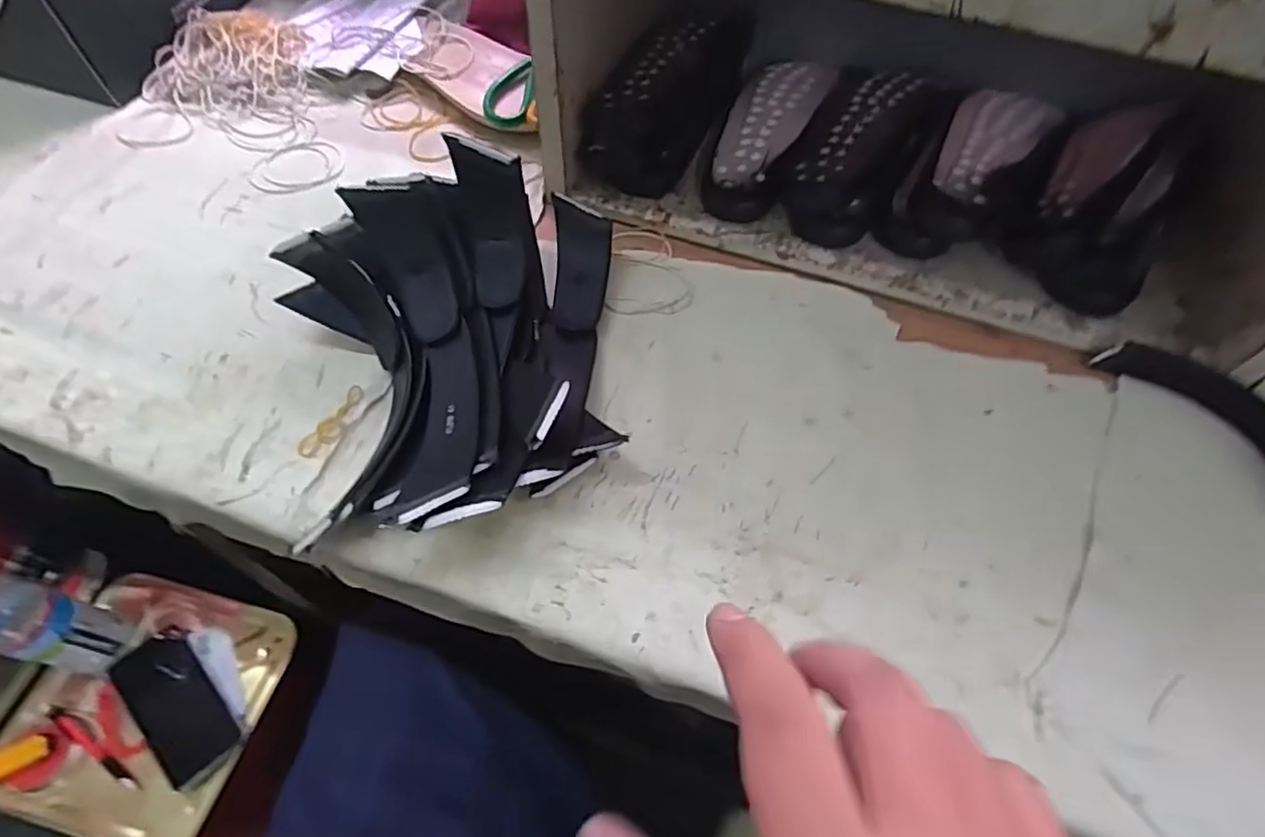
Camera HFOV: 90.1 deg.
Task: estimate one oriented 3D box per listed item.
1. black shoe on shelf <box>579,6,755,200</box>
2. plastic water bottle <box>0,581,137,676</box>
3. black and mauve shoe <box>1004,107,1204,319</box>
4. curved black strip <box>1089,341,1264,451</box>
[{"bbox_3d":[0.037,-0.313,0.599,0.093,0.071,0.235,18,61,9],"label":"black shoe on shelf"},{"bbox_3d":[-0.577,0.201,0.613,0.054,0.215,0.064,15,60,7],"label":"plastic water bottle"},{"bbox_3d":[0.416,-0.195,0.543,0.112,0.072,0.236,34,64,17],"label":"black and mauve shoe"},{"bbox_3d":[0.439,-0.005,0.464,0.061,0.028,0.165,-27,64,-17],"label":"curved black strip"}]

